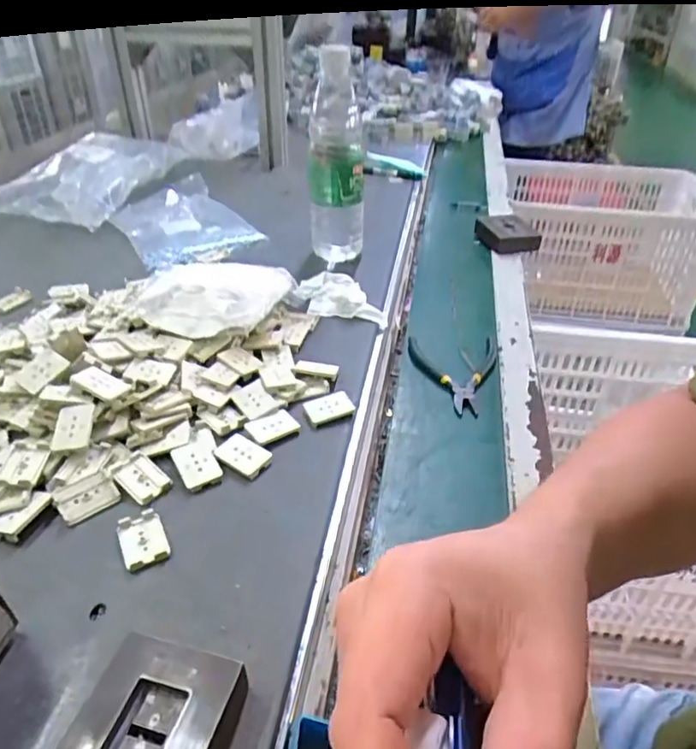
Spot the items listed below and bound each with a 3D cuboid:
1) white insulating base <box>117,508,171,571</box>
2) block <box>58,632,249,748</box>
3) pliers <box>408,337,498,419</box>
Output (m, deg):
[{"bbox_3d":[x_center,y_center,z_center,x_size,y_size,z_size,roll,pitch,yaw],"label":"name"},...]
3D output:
[{"bbox_3d":[-0.132,0.106,0.371,0.028,0.006,0.039,-17,40,-23],"label":"white insulating base"},{"bbox_3d":[-0.092,0.173,0.269,0.070,0.028,0.082,11,37,12],"label":"block"},{"bbox_3d":[0.111,-0.002,0.572,0.089,0.010,0.121,1,36,-2],"label":"pliers"}]

